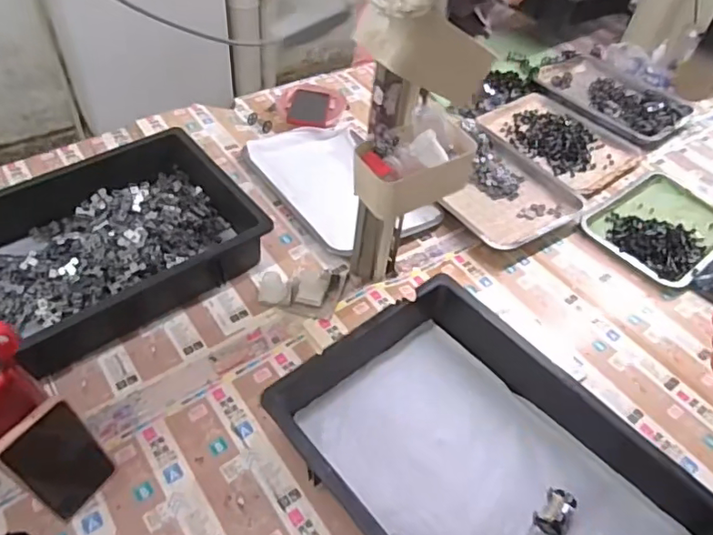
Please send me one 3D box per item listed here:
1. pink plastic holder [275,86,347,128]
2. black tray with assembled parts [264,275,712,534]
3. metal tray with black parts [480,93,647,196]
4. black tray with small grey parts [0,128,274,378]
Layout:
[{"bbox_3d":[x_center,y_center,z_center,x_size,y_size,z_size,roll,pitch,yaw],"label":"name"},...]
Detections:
[{"bbox_3d":[-0.096,-0.343,1.185,0.151,0.026,0.149,-3,49,-8],"label":"pink plastic holder"},{"bbox_3d":[0.144,0.239,0.623,0.303,0.107,0.437,-30,58,-27],"label":"black tray with assembled parts"},{"bbox_3d":[0.455,-0.291,1.220,0.244,0.024,0.317,-30,58,-28],"label":"metal tray with black parts"},{"bbox_3d":[-0.401,-0.037,0.831,0.433,0.092,0.317,-30,58,-27],"label":"black tray with small grey parts"}]

